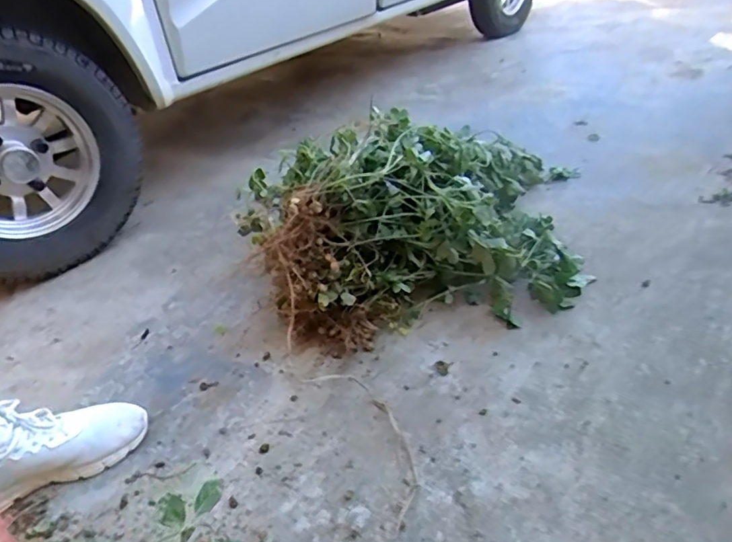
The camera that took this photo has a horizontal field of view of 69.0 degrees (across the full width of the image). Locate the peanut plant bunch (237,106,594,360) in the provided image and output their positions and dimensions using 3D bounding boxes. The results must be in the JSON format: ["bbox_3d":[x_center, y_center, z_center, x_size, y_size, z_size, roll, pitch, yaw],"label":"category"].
[{"bbox_3d":[0.101,-0.125,0.927,0.575,0.250,0.441,-9,37,-2],"label":"peanut plant bunch"}]

